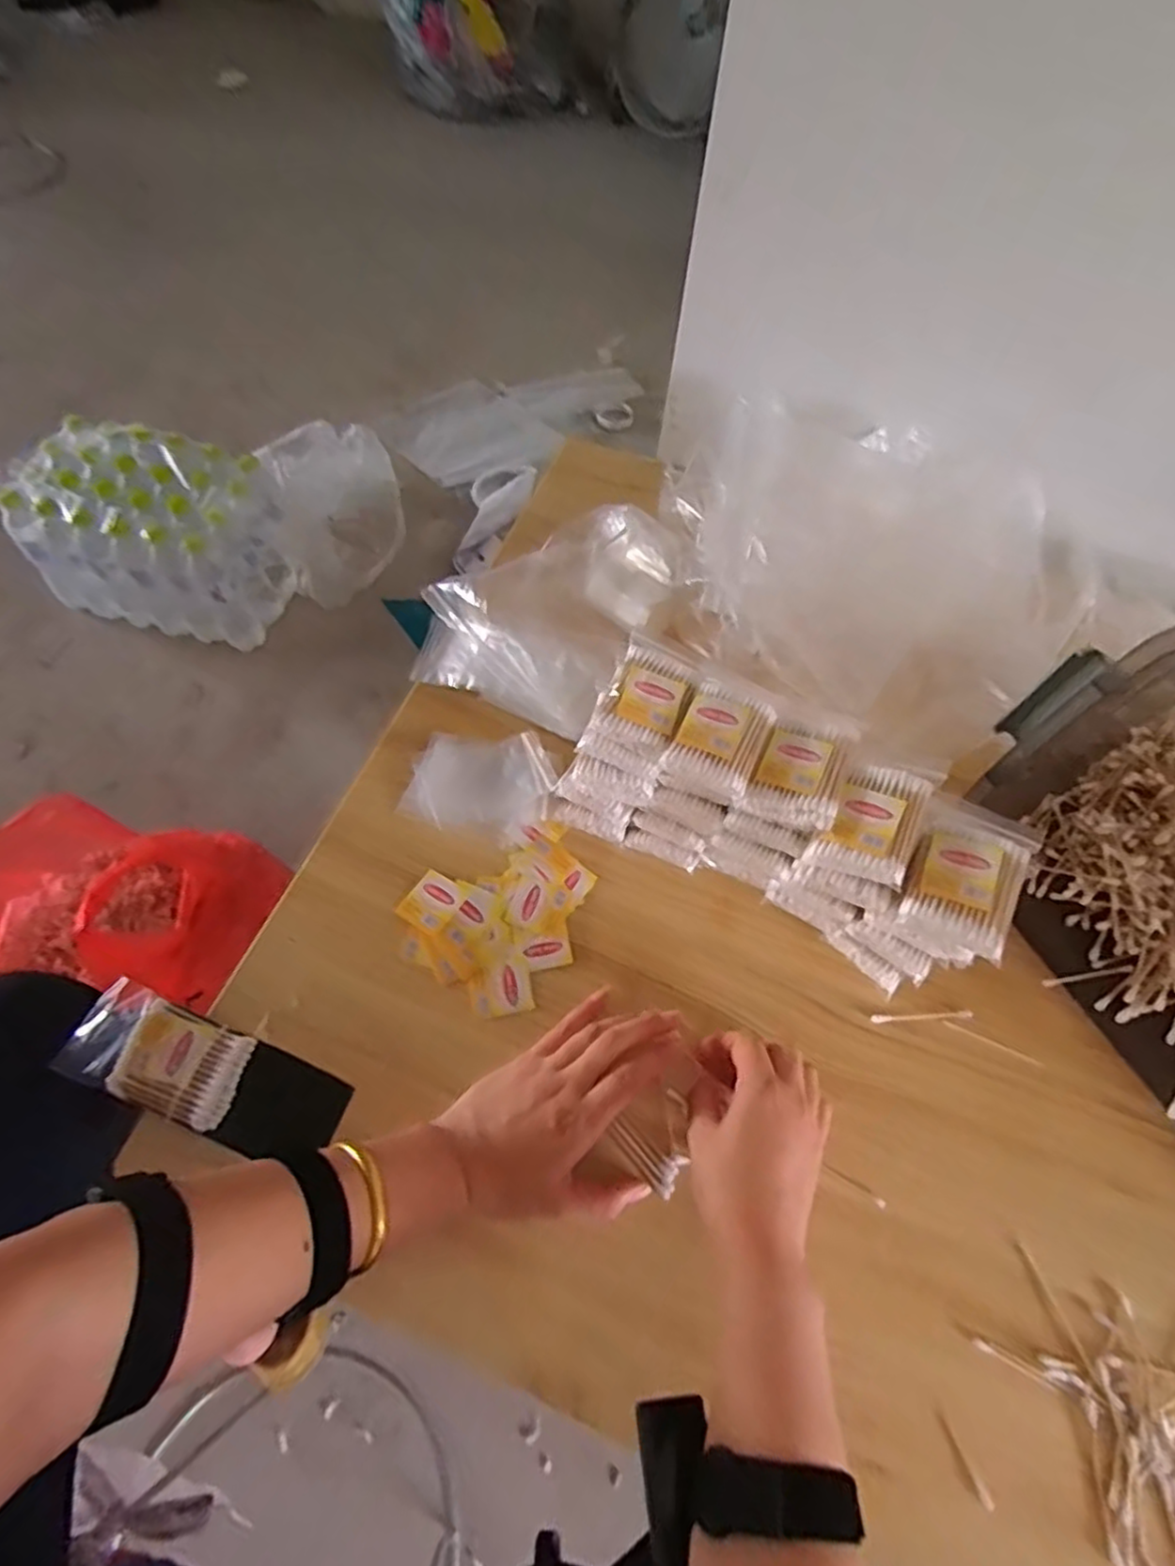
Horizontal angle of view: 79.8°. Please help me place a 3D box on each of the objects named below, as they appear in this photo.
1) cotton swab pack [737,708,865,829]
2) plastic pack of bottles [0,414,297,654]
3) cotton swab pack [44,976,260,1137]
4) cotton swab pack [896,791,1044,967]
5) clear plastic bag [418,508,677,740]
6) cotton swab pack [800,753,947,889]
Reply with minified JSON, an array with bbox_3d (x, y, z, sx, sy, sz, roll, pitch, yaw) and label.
[{"bbox_3d":[0.143,-0.010,0.463,0.057,0.016,0.088,29,64,12],"label":"cotton swab pack"},{"bbox_3d":[-0.729,-0.429,1.213,0.371,0.283,0.244,12,62,3],"label":"plastic pack of bottles"},{"bbox_3d":[-0.289,0.182,0.472,0.116,0.018,0.062,20,63,7],"label":"cotton swab pack"},{"bbox_3d":[0.234,0.055,0.434,0.062,0.011,0.094,22,66,27],"label":"cotton swab pack"},{"bbox_3d":[-0.032,-0.169,0.639,0.193,0.048,0.234,30,65,12],"label":"clear plastic bag"},{"bbox_3d":[0.183,0.020,0.447,0.056,0.015,0.086,22,69,25],"label":"cotton swab pack"}]

